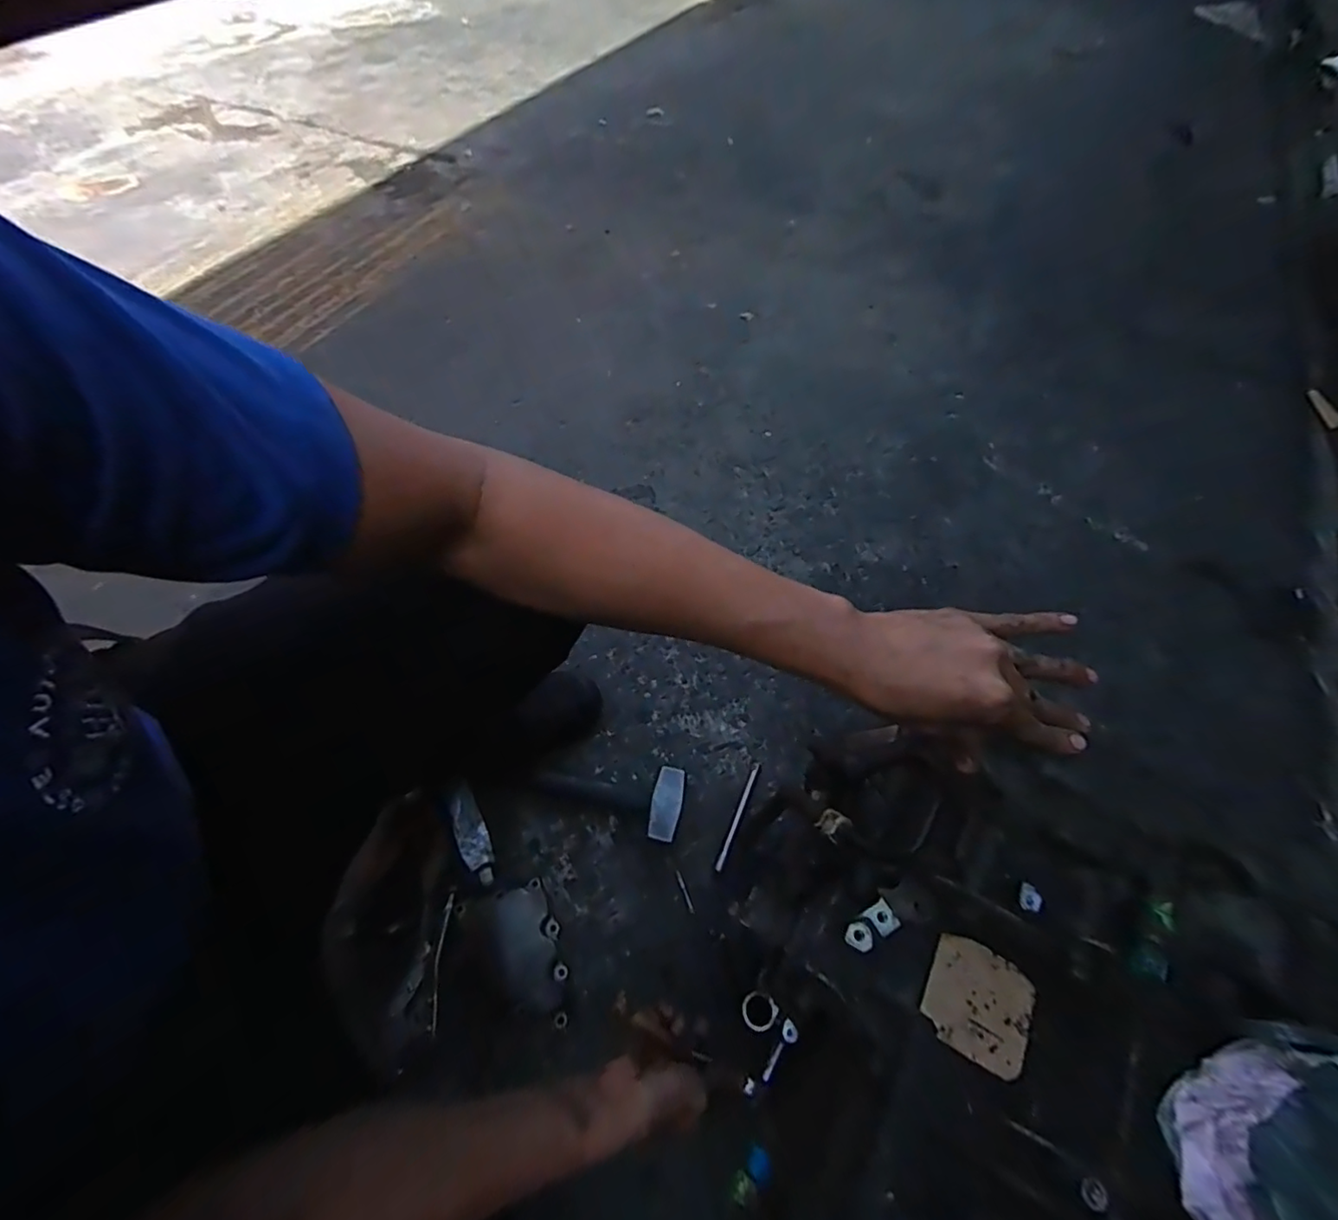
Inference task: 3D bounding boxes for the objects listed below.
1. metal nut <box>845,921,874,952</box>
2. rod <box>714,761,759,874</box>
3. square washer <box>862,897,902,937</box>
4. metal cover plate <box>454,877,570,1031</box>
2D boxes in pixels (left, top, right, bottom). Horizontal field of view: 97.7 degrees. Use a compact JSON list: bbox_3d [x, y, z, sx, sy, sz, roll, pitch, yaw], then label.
[{"bbox_3d":[0.128,0.218,0.391,0.018,0.005,0.016,23,60,12],"label":"metal nut"},{"bbox_3d":[0.091,0.269,0.766,0.010,0.011,0.149,23,59,12],"label":"rod"},{"bbox_3d":[0.145,0.209,0.396,0.018,0.004,0.019,-26,62,-17],"label":"square washer"},{"bbox_3d":[-0.179,0.387,0.655,0.119,0.054,0.147,-13,59,-10],"label":"metal cover plate"}]

